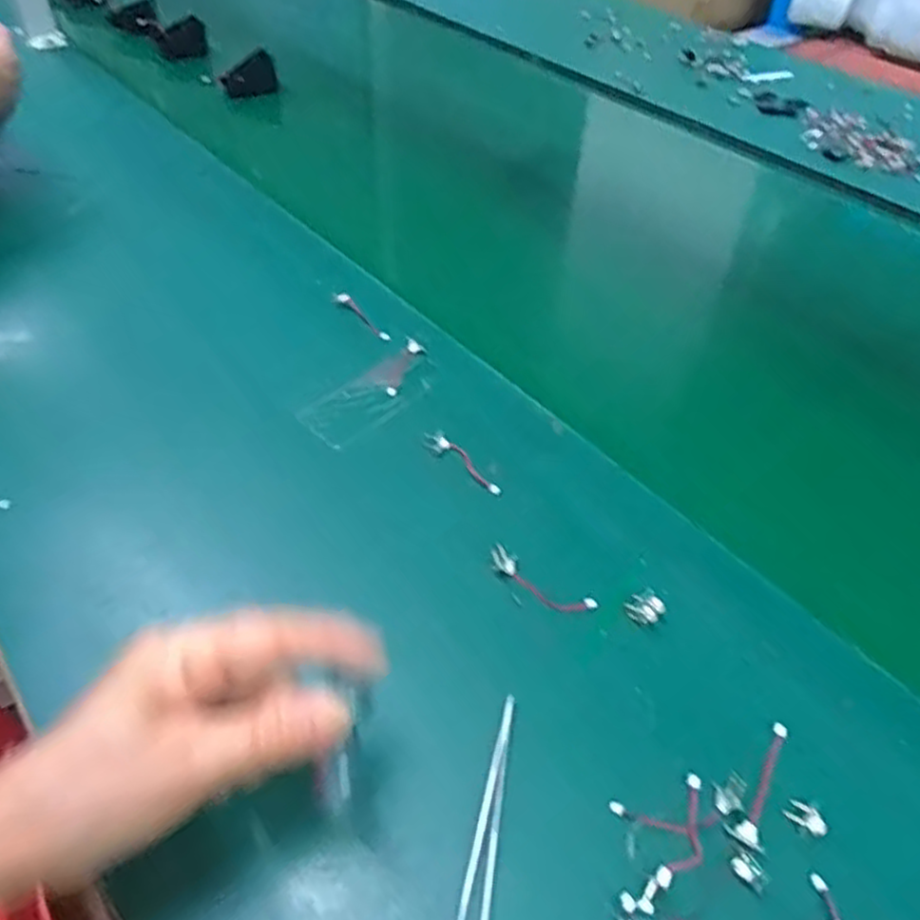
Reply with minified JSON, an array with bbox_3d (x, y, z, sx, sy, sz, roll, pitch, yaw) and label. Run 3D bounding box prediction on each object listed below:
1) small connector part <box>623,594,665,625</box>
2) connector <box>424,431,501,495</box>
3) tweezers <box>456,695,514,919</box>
[{"bbox_3d":[0.097,0.079,0.387,0.015,0.012,0.018,-28,54,-26],"label":"small connector part"},{"bbox_3d":[0.003,0.001,0.459,0.064,0.008,0.016,35,55,27],"label":"connector"},{"bbox_3d":[0.012,0.153,0.321,0.012,0.007,0.100,8,47,5],"label":"tweezers"}]

